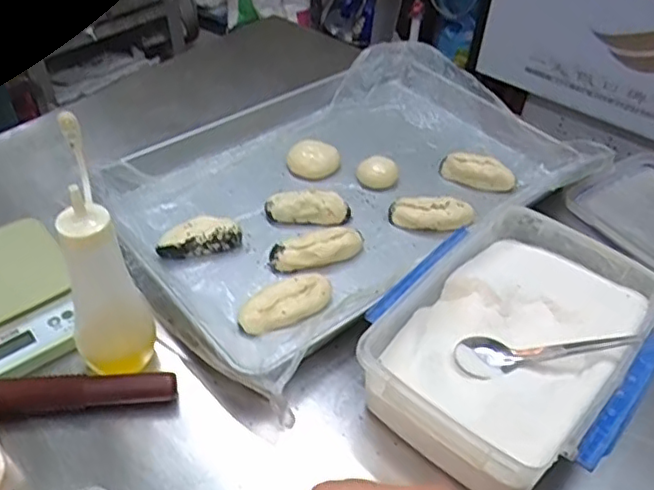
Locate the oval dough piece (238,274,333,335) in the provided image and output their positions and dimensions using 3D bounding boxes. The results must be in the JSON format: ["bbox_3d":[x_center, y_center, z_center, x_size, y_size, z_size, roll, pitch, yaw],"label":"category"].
[{"bbox_3d":[-0.046,0.065,0.714,0.112,0.024,0.050,-22,49,-25],"label":"oval dough piece"}]

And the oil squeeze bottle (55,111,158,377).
[{"bbox_3d":[-0.219,0.016,0.604,0.073,0.239,0.102,-14,46,-17],"label":"oil squeeze bottle"}]

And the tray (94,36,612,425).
[{"bbox_3d":[0.026,-0.085,0.879,0.645,0.070,0.443,-32,54,-31],"label":"tray"}]

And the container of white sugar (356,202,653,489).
[{"bbox_3d":[0.192,0.095,0.637,0.239,0.079,0.309,32,50,27],"label":"container of white sugar"}]

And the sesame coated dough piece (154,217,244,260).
[{"bbox_3d":[-0.161,-0.011,0.786,0.104,0.034,0.039,-10,45,-14],"label":"sesame coated dough piece"}]

